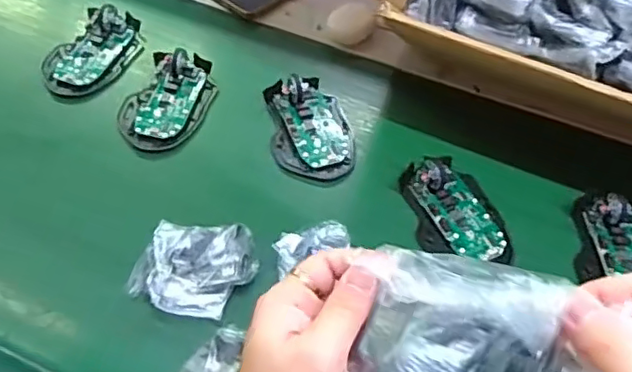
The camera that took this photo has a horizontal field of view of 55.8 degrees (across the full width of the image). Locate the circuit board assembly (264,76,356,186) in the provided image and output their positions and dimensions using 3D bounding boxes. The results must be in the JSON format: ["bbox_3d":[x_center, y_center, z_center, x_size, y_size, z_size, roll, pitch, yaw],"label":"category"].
[{"bbox_3d":[-0.005,-0.055,0.541,0.071,0.031,0.103,-6,56,-8],"label":"circuit board assembly"}]

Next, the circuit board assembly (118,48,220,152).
[{"bbox_3d":[-0.137,-0.083,0.552,0.069,0.031,0.110,19,56,10],"label":"circuit board assembly"}]

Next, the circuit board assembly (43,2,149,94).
[{"bbox_3d":[-0.218,-0.136,0.588,0.064,0.035,0.106,22,57,12],"label":"circuit board assembly"}]

